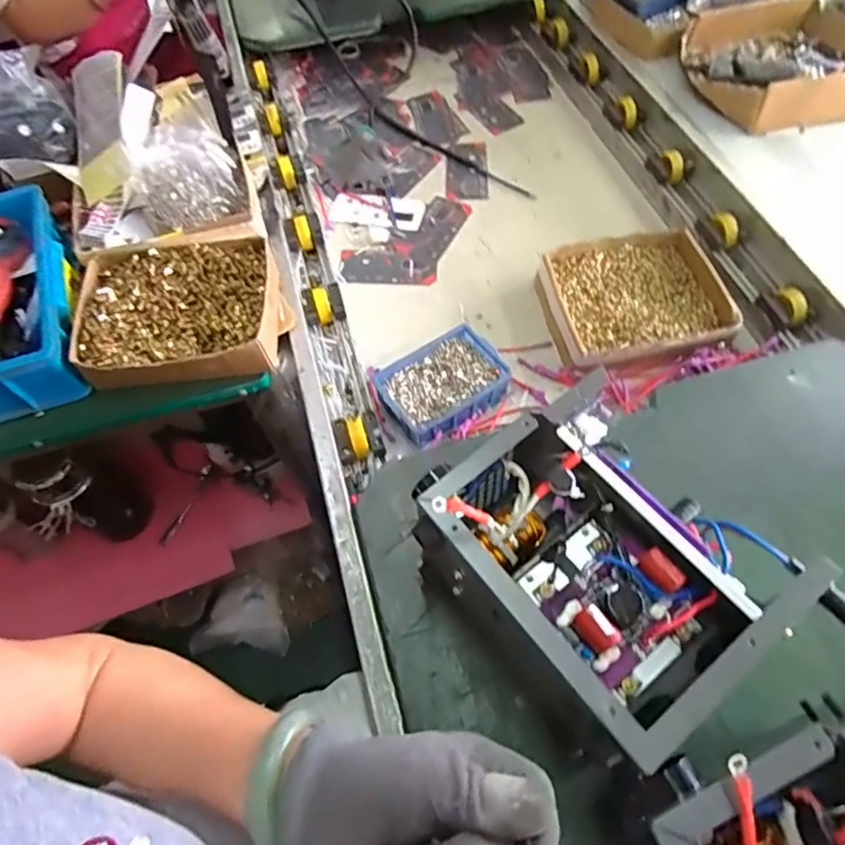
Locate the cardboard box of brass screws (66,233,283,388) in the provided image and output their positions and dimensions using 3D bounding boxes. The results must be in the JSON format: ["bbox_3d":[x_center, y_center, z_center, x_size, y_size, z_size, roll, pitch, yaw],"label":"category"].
[{"bbox_3d":[-0.280,-0.130,0.653,0.214,0.052,0.183,-12,60,-3],"label":"cardboard box of brass screws"}]

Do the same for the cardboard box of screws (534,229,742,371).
[{"bbox_3d":[0.277,-0.166,0.740,0.228,0.043,0.203,-12,60,-4],"label":"cardboard box of screws"}]

